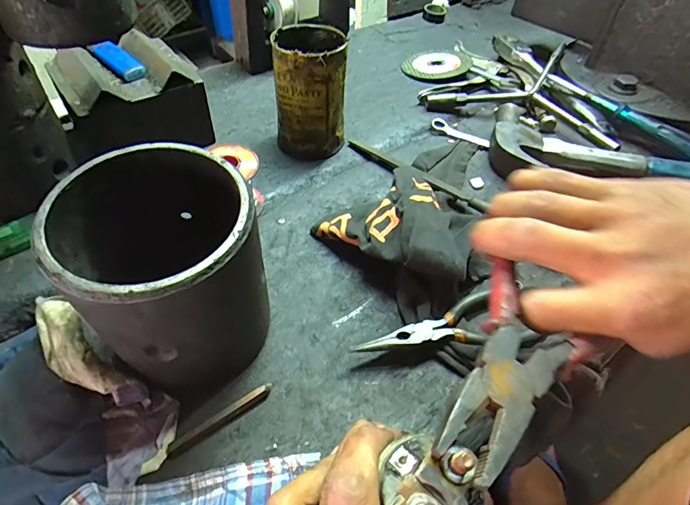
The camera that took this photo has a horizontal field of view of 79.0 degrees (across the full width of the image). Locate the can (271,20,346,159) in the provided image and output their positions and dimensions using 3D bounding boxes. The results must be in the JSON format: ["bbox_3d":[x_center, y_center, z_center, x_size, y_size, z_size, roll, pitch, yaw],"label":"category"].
[{"bbox_3d":[-0.035,-0.164,0.439,0.067,0.115,0.073,0,48,0],"label":"can"}]

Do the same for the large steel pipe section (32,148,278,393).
[{"bbox_3d":[-0.105,0.013,0.269,0.111,0.128,0.114,-30,55,-26],"label":"large steel pipe section"}]

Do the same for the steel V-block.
[{"bbox_3d":[-0.222,-0.155,0.435,0.129,0.091,0.107,-33,57,-28],"label":"steel V-block"}]

